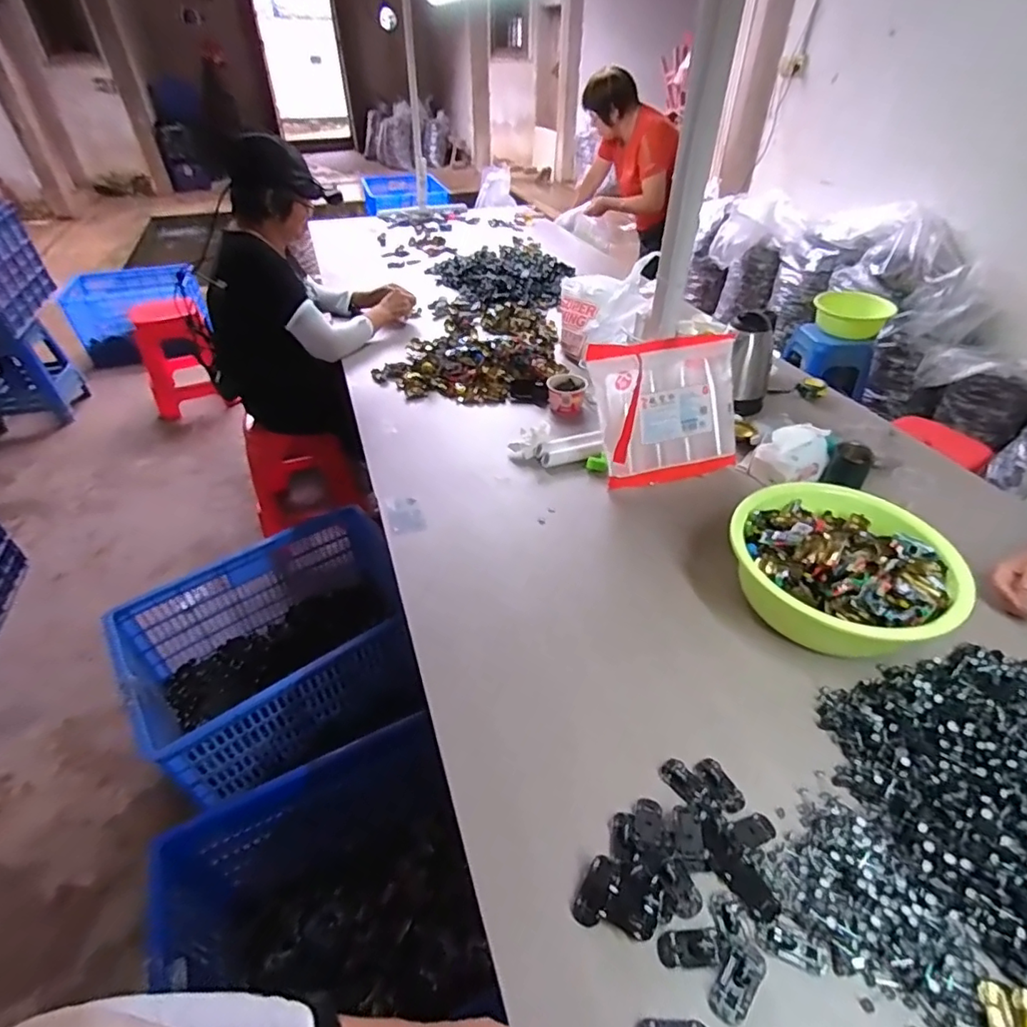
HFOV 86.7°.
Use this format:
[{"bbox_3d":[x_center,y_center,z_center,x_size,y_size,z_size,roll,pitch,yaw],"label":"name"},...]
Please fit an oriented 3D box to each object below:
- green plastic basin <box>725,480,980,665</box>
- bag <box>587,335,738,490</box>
[{"bbox_3d":[0.508,0.075,0.855,0.309,0.108,0.285,-1,42,1],"label":"green plastic basin"},{"bbox_3d":[0.317,-0.210,1.110,0.313,0.239,0.157,-13,43,-12],"label":"bag"}]

